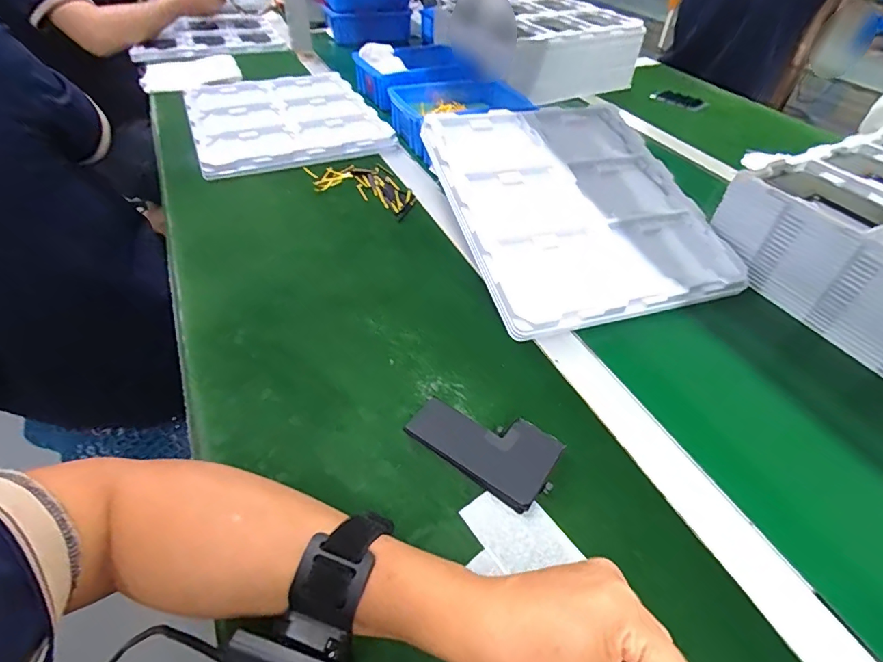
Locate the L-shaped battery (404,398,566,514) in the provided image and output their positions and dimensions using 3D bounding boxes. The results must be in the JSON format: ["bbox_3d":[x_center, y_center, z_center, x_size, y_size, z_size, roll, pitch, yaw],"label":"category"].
[{"bbox_3d":[0.034,0.084,0.358,0.109,0.011,0.063,30,51,22],"label":"L-shaped battery"}]

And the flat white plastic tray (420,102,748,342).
[{"bbox_3d":[0.154,-0.155,0.550,0.290,0.023,0.331,-11,59,-16],"label":"flat white plastic tray"}]

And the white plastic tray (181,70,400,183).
[{"bbox_3d":[-0.259,-0.359,0.773,0.291,0.028,0.341,-18,51,-20],"label":"white plastic tray"}]

